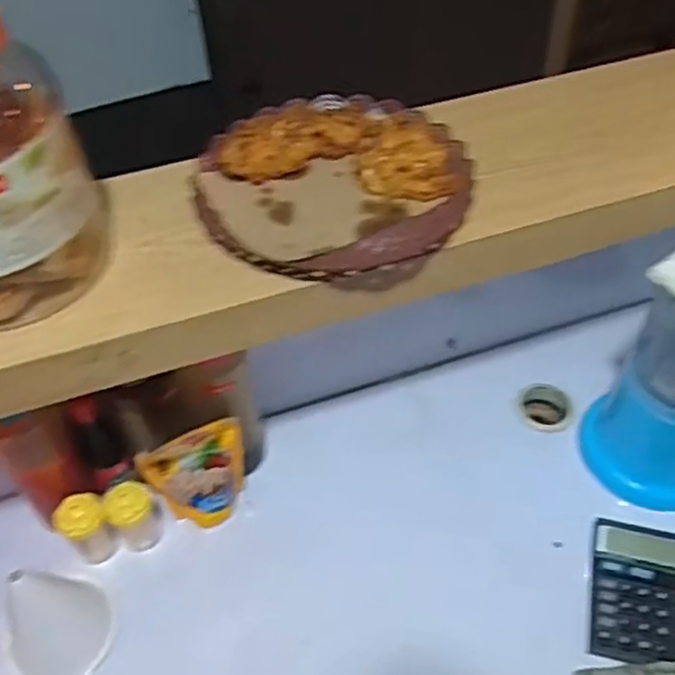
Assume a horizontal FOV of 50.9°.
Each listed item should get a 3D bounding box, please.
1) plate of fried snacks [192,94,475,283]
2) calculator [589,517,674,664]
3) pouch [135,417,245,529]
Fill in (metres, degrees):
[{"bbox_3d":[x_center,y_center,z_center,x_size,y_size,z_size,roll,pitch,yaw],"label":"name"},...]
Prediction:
[{"bbox_3d":[-0.005,-0.137,0.614,0.220,0.028,0.220,-1,48,1],"label":"plate of fried snacks"},{"bbox_3d":[0.301,0.239,0.653,0.124,0.034,0.120,10,50,12],"label":"calculator"},{"bbox_3d":[-0.132,0.141,0.705,0.098,0.139,0.032,-26,52,-19],"label":"pouch"}]

